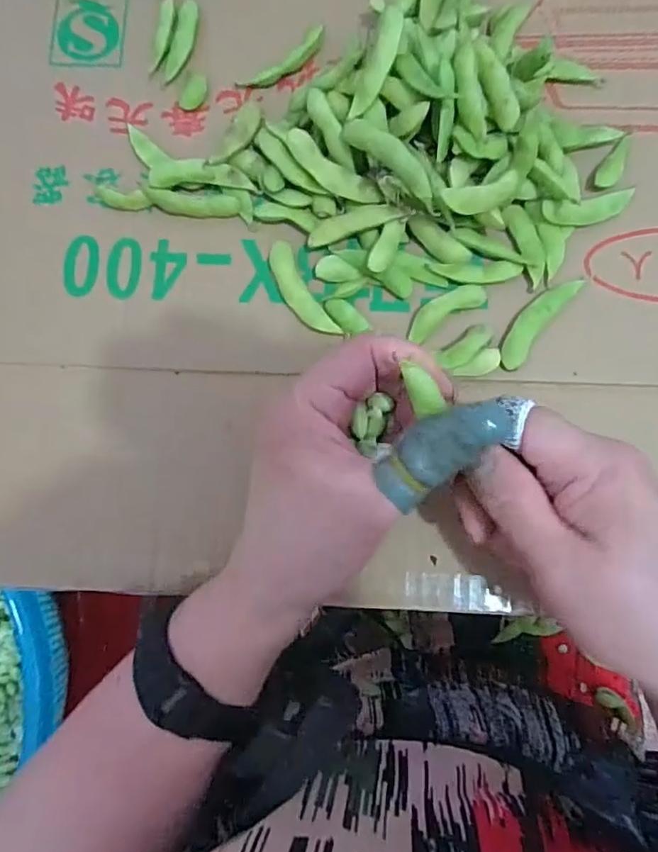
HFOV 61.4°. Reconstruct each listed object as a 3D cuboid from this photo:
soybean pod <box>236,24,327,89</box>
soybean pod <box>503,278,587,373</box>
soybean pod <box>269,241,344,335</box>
[{"bbox_3d":[-0.025,-0.203,0.309,0.054,0.010,0.010,-32,83,-1],"label":"soybean pod"},{"bbox_3d":[0.107,-0.055,0.285,0.016,0.005,0.059,38,87,7],"label":"soybean pod"},{"bbox_3d":[-0.015,-0.071,0.293,0.016,0.006,0.060,-29,82,0],"label":"soybean pod"}]

